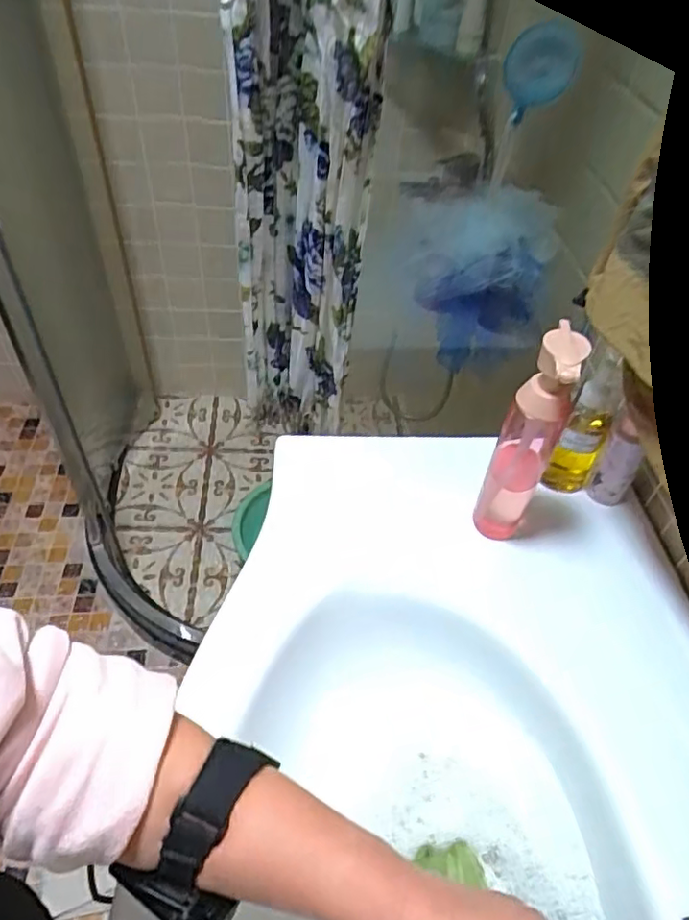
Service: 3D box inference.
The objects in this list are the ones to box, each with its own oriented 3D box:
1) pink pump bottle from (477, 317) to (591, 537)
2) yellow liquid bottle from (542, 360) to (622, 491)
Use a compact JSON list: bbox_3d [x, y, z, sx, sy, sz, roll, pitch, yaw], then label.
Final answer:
[{"bbox_3d":[0.167,-0.010,0.561,0.050,0.230,0.059,24,50,15],"label":"pink pump bottle"},{"bbox_3d":[0.261,-0.030,0.650,0.049,0.162,0.038,28,51,19],"label":"yellow liquid bottle"}]

